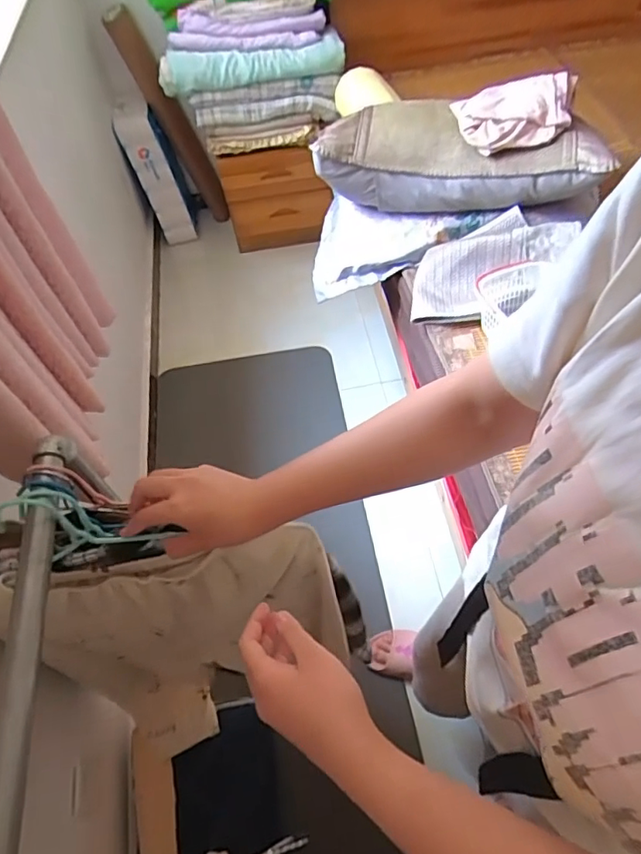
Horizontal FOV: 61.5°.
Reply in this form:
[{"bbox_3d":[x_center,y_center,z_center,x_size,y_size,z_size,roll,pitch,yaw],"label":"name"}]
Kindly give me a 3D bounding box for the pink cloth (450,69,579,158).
[{"bbox_3d":[0.430,-0.687,1.168,0.263,0.034,0.173,-10,76,5],"label":"pink cloth"}]

